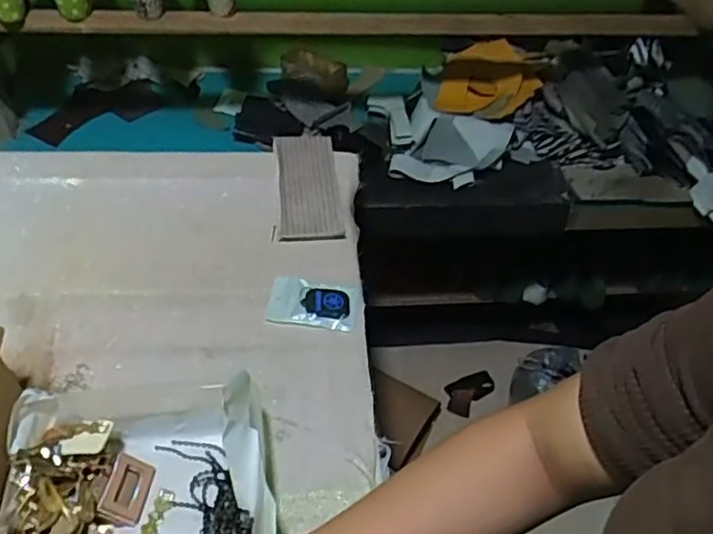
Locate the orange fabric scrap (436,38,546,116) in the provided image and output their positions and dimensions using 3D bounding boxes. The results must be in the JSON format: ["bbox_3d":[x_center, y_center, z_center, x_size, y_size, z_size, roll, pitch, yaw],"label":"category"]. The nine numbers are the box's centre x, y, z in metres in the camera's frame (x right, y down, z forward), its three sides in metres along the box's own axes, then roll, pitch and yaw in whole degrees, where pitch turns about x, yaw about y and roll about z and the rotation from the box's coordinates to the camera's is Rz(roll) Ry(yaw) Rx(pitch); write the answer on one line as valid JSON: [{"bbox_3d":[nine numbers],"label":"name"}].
[{"bbox_3d":[0.231,-0.326,1.132,0.164,0.057,0.170,11,46,5],"label":"orange fabric scrap"}]

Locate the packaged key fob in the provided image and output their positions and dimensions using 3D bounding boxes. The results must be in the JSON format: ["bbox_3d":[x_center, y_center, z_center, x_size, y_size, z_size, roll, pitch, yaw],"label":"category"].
[{"bbox_3d":[-0.046,0.037,0.742,0.101,0.011,0.064,9,45,3],"label":"packaged key fob"}]

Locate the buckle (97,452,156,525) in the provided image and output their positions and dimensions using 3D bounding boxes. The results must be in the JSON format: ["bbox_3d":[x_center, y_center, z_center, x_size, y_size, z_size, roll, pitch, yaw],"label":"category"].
[{"bbox_3d":[-0.198,0.191,0.570,0.037,0.011,0.053,29,56,-19],"label":"buckle"}]

